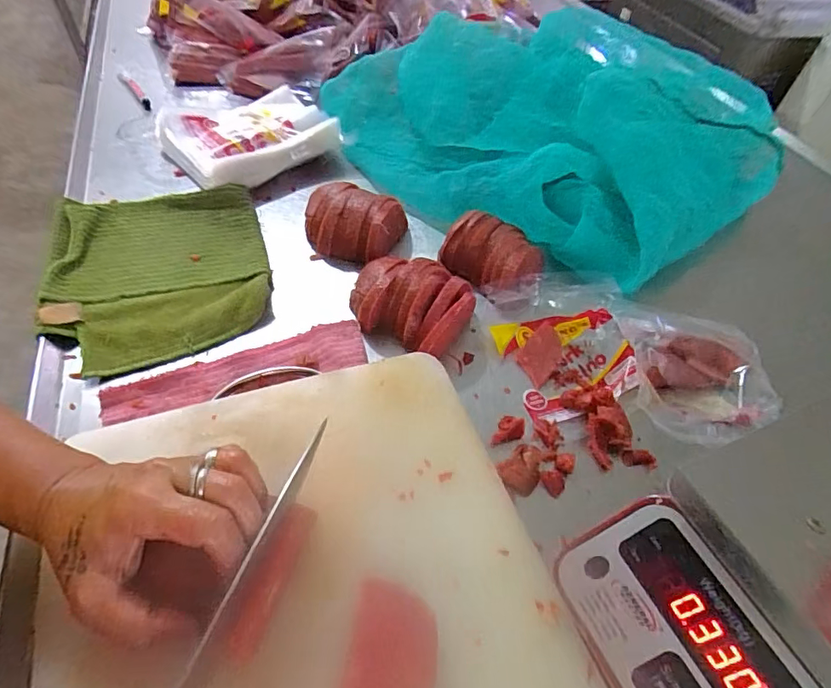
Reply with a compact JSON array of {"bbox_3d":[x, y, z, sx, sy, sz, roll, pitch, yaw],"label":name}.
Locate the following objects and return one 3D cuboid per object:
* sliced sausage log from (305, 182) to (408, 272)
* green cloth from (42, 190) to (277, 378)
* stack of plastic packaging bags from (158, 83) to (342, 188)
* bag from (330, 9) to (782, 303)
[{"bbox_3d":[-0.072,-0.131,0.540,0.100,0.066,0.094,13,52,8],"label":"sliced sausage log"},{"bbox_3d":[-0.250,-0.079,0.474,0.192,0.026,0.222,-13,54,-17],"label":"green cloth"},{"bbox_3d":[-0.217,-0.280,0.632,0.203,0.035,0.174,-32,61,-28],"label":"stack of plastic packaging bags"},{"bbox_3d":[0.141,-0.293,0.629,0.353,0.113,0.540,-36,63,-29],"label":"bag"}]

